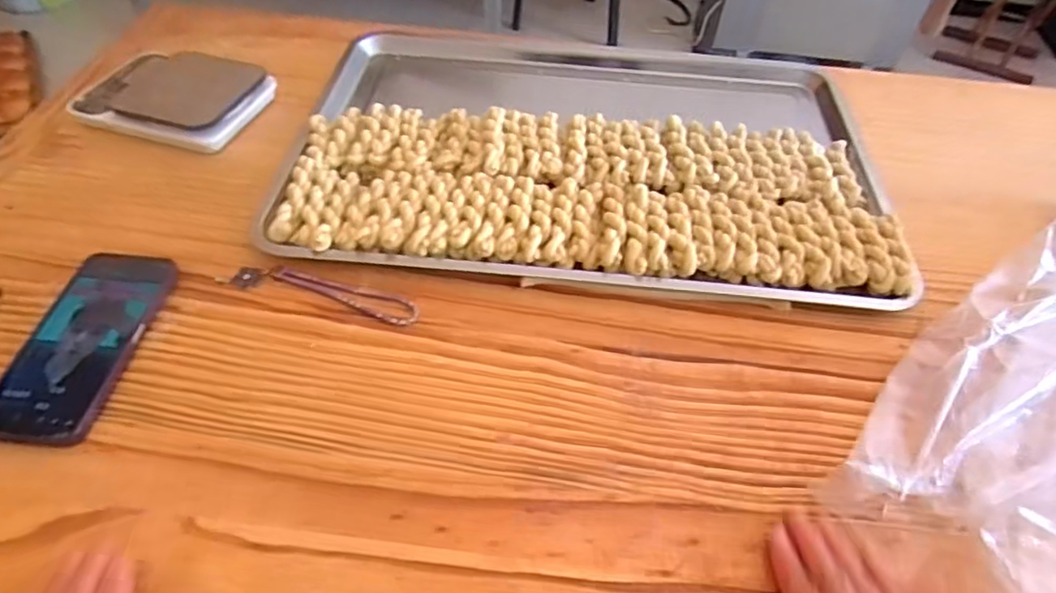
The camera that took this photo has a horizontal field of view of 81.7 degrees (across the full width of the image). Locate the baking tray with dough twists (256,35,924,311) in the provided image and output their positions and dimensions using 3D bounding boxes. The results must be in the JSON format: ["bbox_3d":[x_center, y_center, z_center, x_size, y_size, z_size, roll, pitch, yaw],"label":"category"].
[{"bbox_3d":[0.056,-0.167,0.619,0.541,0.040,0.373,6,51,1],"label":"baking tray with dough twists"}]

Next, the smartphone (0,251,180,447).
[{"bbox_3d":[-0.331,0.032,0.456,0.077,0.016,0.160,7,51,2],"label":"smartphone"}]

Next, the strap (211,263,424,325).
[{"bbox_3d":[-0.169,-0.005,0.496,0.165,0.004,0.028,13,51,7],"label":"strap"}]

